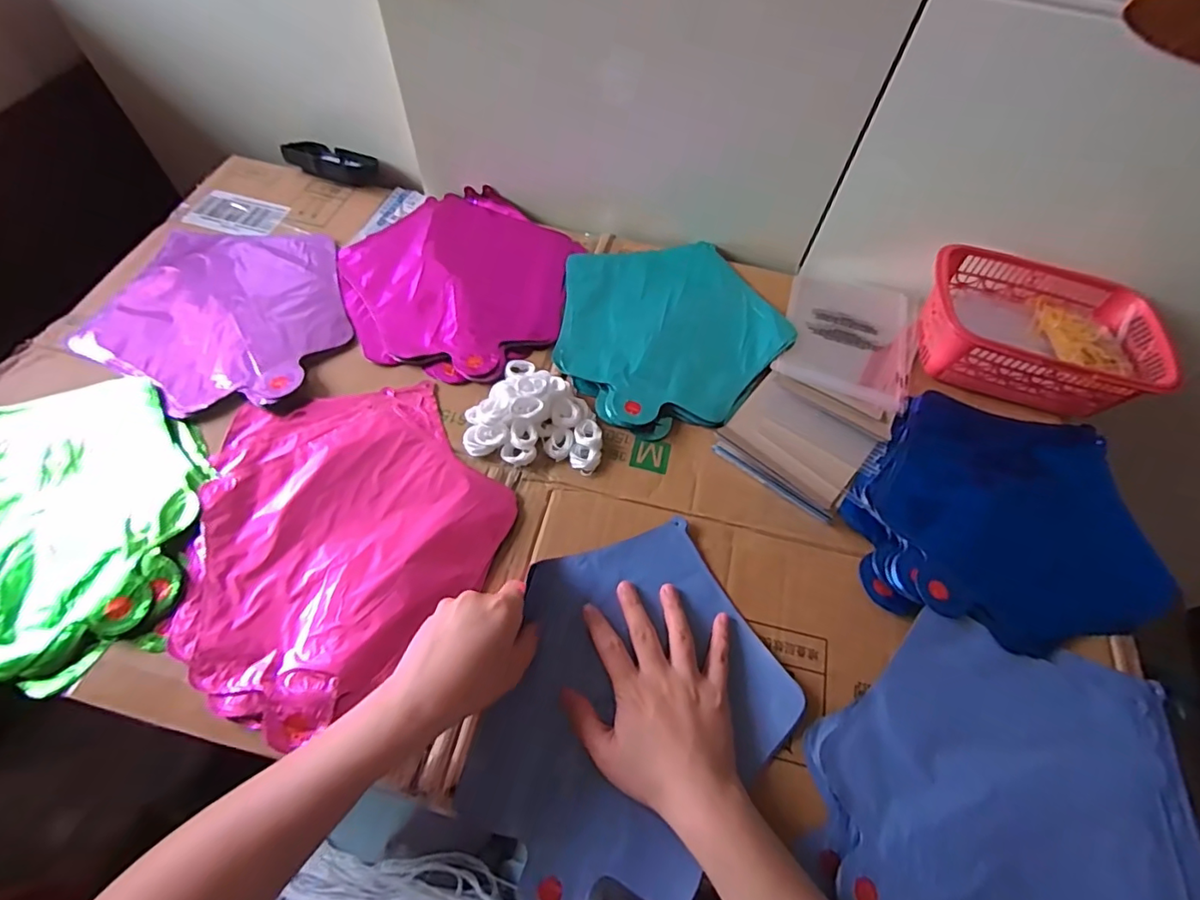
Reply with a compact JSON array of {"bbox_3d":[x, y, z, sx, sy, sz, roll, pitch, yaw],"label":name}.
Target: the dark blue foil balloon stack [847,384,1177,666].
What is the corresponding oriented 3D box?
[{"bbox_3d":[0.356,0.054,0.488,0.254,0.015,0.238,19,60,7],"label":"dark blue foil balloon stack"}]

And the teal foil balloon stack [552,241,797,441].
[{"bbox_3d":[0.071,-0.127,0.565,0.229,0.014,0.233,-10,61,-10],"label":"teal foil balloon stack"}]

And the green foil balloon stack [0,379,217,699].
[{"bbox_3d":[-0.432,0.053,0.431,0.248,0.032,0.222,6,59,-1],"label":"green foil balloon stack"}]

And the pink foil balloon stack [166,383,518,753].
[{"bbox_3d":[-0.213,0.058,0.439,0.241,0.008,0.246,-36,68,-22],"label":"pink foil balloon stack"}]

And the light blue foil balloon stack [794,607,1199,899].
[{"bbox_3d":[0.275,0.241,0.378,0.256,0.034,0.221,13,59,4],"label":"light blue foil balloon stack"}]

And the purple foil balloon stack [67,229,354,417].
[{"bbox_3d":[-0.360,-0.143,0.544,0.247,0.009,0.219,30,62,13],"label":"purple foil balloon stack"}]

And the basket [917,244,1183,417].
[{"bbox_3d":[0.429,-0.122,0.553,0.215,0.067,0.159,17,60,6],"label":"basket"}]

